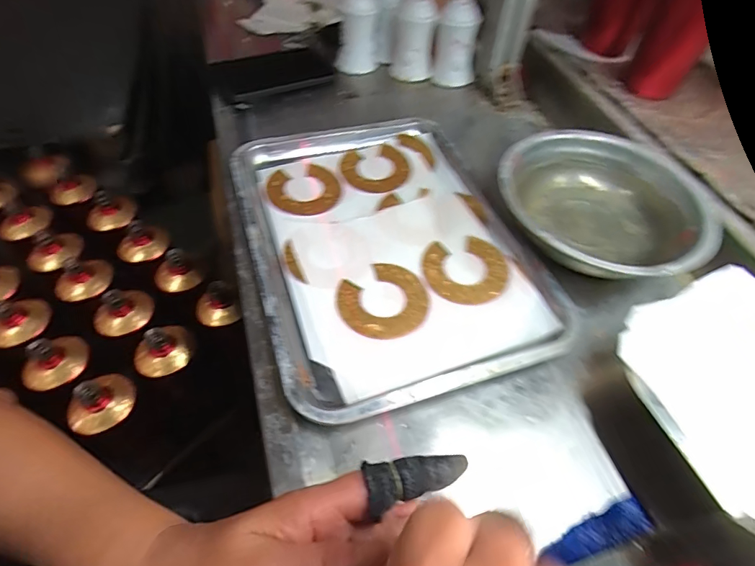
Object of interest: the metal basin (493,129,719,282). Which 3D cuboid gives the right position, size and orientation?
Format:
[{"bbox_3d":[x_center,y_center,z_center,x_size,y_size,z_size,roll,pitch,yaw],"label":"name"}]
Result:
[{"bbox_3d":[0.221,-0.076,0.440,0.187,0.046,0.187,-1,56,2],"label":"metal basin"}]

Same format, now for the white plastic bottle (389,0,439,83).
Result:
[{"bbox_3d":[0.052,-0.353,0.625,0.058,0.105,0.046,0,52,-2],"label":"white plastic bottle"}]

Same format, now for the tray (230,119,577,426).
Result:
[{"bbox_3d":[0.009,-0.053,0.431,0.259,0.028,0.340,-15,55,-11],"label":"tray"}]

